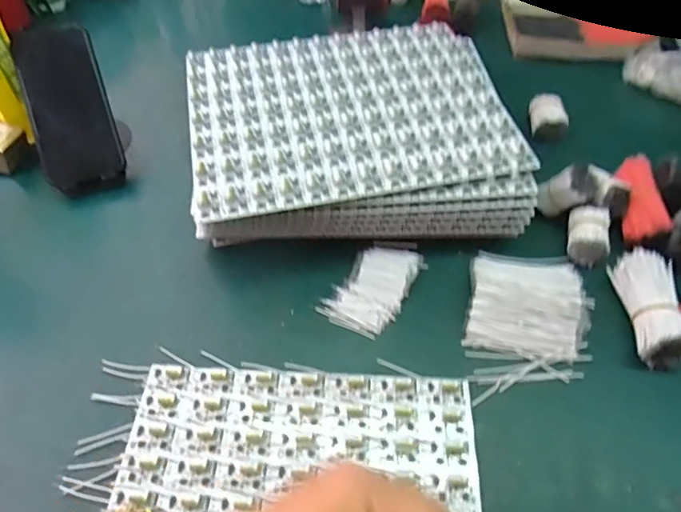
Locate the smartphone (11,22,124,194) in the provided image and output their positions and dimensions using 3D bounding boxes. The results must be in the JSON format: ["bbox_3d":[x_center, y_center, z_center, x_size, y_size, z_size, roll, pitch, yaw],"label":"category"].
[{"bbox_3d":[-0.276,-0.149,0.523,0.080,0.013,0.174,-17,85,3],"label":"smartphone"}]

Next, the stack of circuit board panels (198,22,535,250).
[{"bbox_3d":[0.006,-0.120,0.520,0.297,0.090,0.254,-3,52,-6],"label":"stack of circuit board panels"}]

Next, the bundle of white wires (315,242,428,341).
[{"bbox_3d":[0.032,0.021,0.446,0.056,0.013,0.102,29,55,18],"label":"bundle of white wires"}]

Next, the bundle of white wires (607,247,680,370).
[{"bbox_3d":[0.251,0.040,0.412,0.044,0.034,0.091,2,50,2],"label":"bundle of white wires"}]

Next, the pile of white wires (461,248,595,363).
[{"bbox_3d":[0.156,0.033,0.430,0.094,0.021,0.104,13,52,7],"label":"pile of white wires"}]

